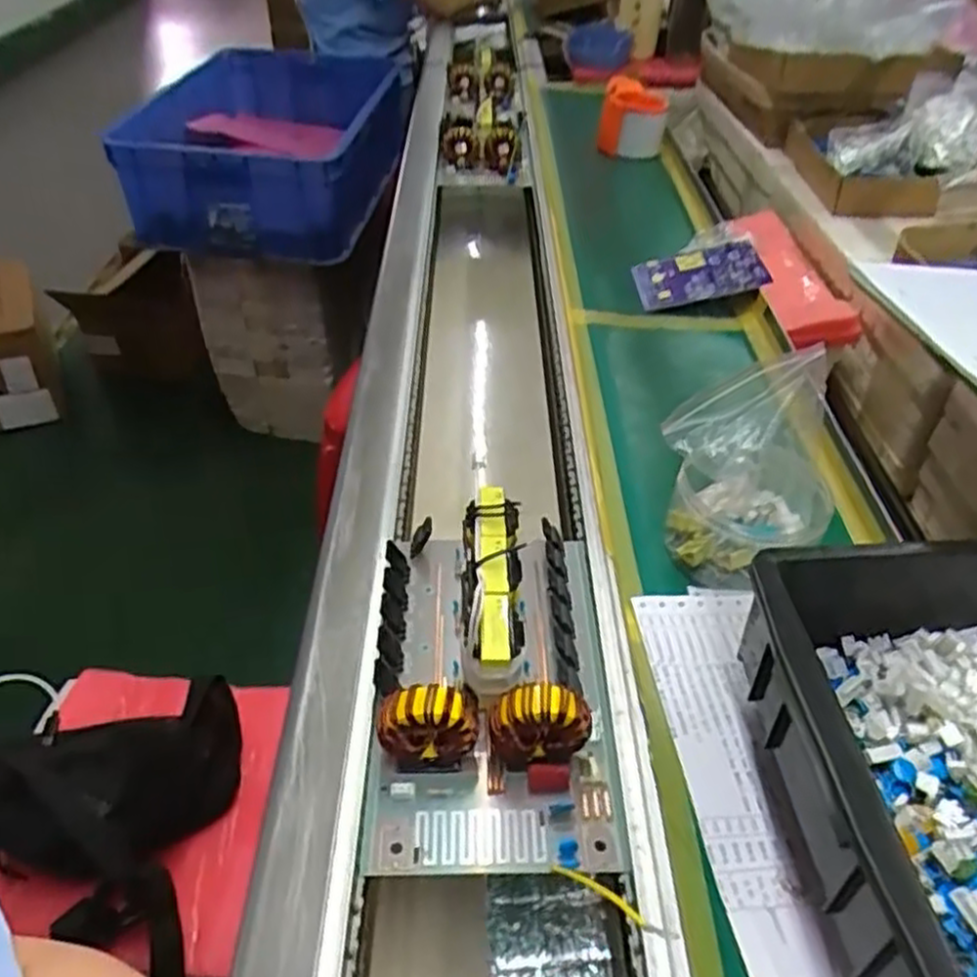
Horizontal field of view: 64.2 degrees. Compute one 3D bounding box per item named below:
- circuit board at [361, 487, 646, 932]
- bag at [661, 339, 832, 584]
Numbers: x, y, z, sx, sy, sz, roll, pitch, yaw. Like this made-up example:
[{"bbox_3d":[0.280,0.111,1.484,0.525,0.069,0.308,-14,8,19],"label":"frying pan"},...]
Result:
[{"bbox_3d":[-0.001,0.097,0.449,0.132,0.061,0.223,-4,45,3],"label":"circuit board"},{"bbox_3d":[0.175,-0.013,0.498,0.100,0.126,0.075,-17,46,-9],"label":"bag"}]

